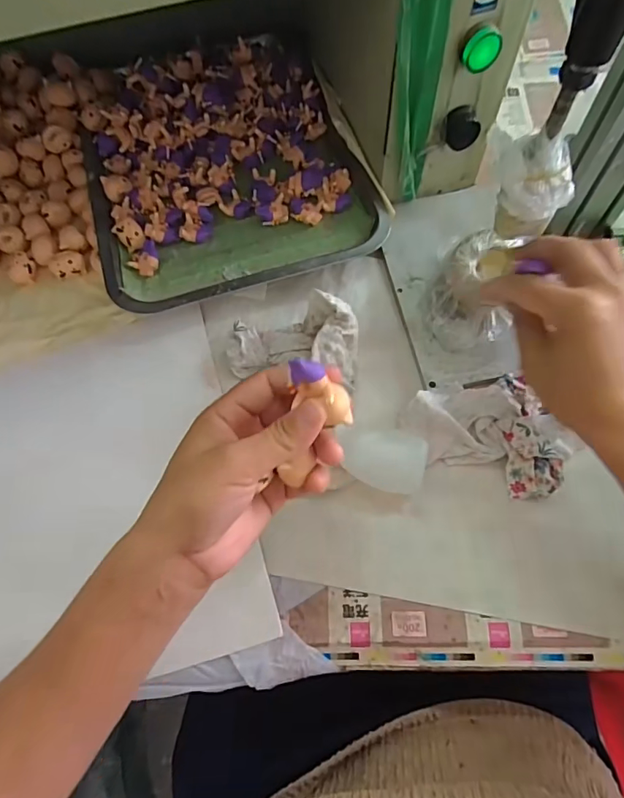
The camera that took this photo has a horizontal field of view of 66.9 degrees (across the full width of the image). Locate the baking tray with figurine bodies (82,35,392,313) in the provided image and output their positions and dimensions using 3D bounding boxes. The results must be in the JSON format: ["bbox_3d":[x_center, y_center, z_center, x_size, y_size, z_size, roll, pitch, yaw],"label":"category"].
[{"bbox_3d":[-0.089,-0.234,0.459,0.255,0.031,0.293,-18,69,-7],"label":"baking tray with figurine bodies"}]

